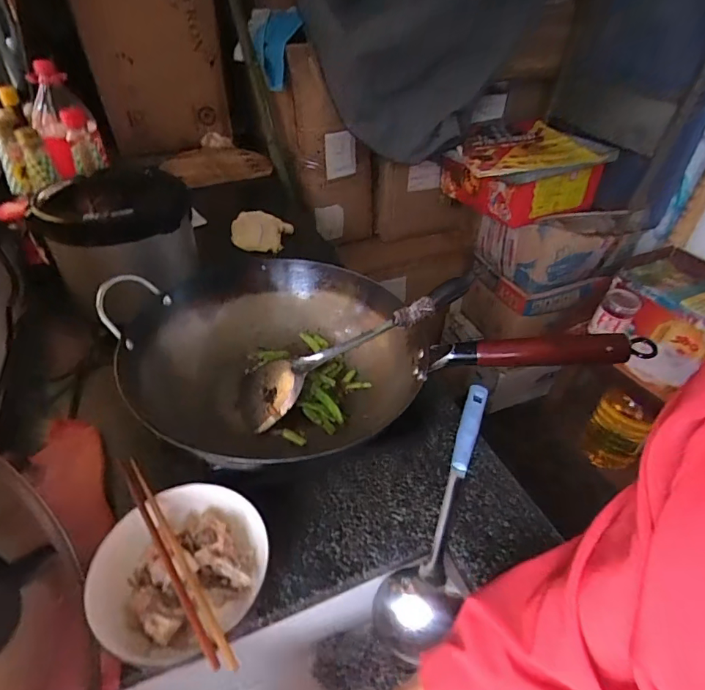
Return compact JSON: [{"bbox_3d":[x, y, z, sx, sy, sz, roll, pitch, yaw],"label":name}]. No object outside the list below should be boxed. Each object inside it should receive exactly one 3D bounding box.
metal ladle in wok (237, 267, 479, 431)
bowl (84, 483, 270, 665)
[{"bbox_3d":[0.004,0.002,0.558,0.331,0.029,0.092,-27,44,0],"label":"metal ladle in wok"},{"bbox_3d":[-0.162,0.217,0.434,0.144,0.061,0.156,1,40,-1],"label":"bowl"}]

